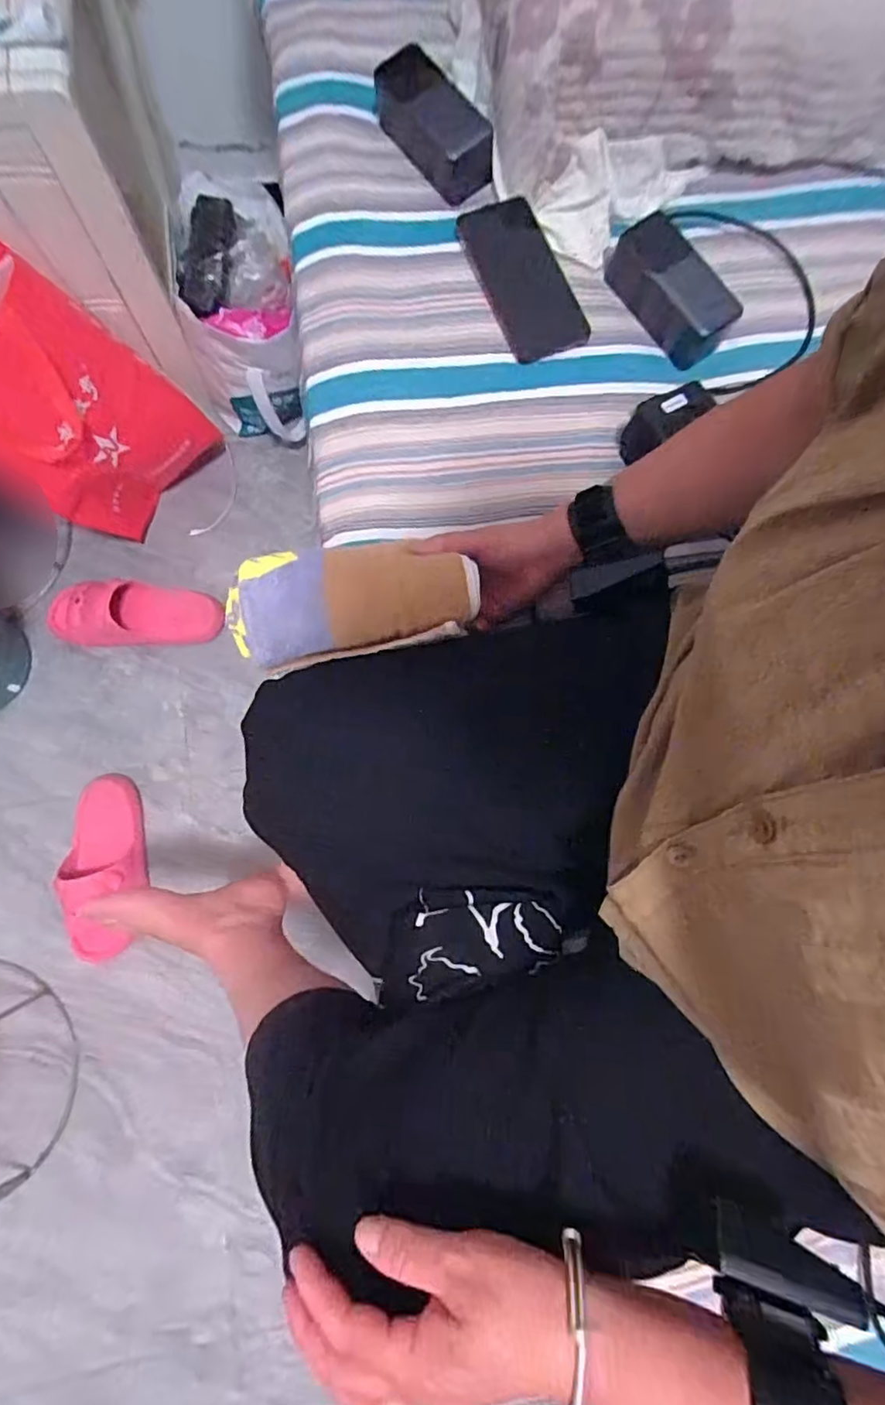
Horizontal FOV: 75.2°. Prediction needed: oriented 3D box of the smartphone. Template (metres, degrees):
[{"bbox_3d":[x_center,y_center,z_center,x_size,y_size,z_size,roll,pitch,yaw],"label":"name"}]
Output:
[{"bbox_3d":[0.077,-0.421,0.570,0.088,0.015,0.180,-18,78,-13],"label":"smartphone"}]

